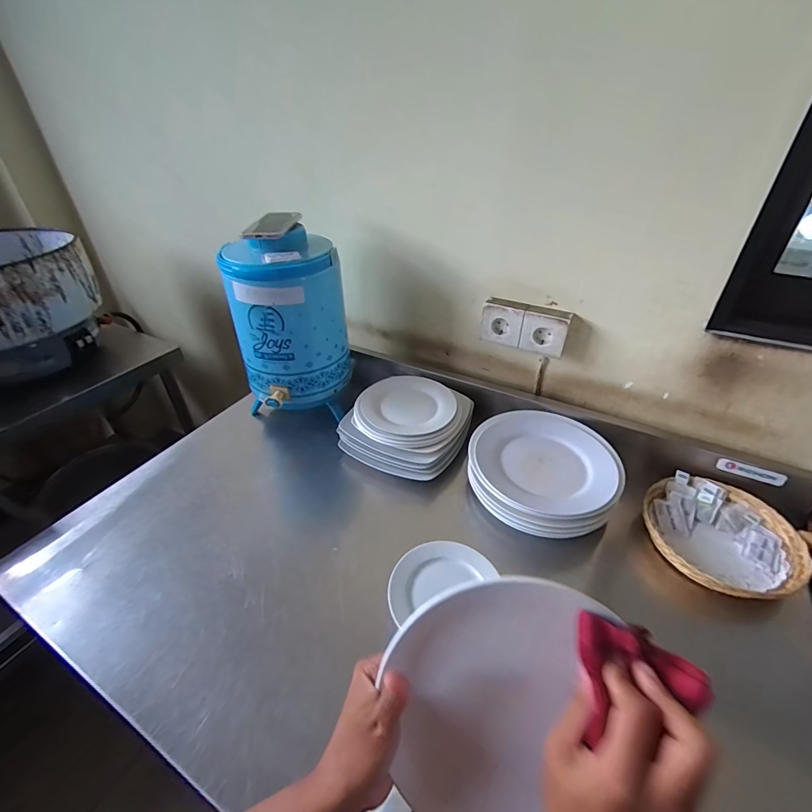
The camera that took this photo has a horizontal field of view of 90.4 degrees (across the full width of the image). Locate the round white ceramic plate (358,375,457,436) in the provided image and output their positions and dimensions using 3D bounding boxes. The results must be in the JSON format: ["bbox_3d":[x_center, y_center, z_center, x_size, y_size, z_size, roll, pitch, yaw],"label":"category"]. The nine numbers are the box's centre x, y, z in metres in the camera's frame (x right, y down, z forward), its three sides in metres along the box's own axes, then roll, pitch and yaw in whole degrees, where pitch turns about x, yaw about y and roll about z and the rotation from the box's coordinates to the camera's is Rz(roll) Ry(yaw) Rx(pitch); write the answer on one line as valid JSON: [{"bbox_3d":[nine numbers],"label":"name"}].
[{"bbox_3d":[0.002,-0.007,0.870,0.195,0.023,0.183,0,37,0],"label":"round white ceramic plate"}]

